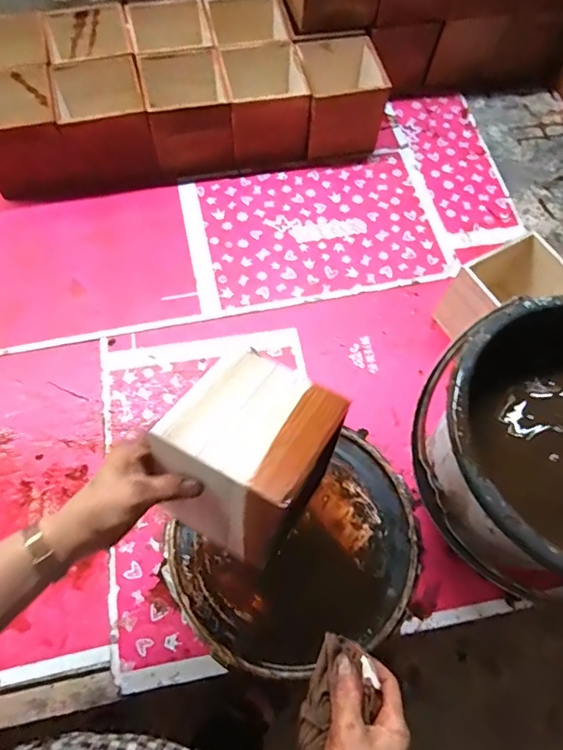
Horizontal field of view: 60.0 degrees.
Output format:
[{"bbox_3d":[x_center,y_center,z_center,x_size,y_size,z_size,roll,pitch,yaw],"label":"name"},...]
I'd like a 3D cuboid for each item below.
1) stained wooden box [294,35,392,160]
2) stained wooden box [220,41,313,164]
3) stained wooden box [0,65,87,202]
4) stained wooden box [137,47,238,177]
[{"bbox_3d":[0.098,-0.465,0.832,0.137,0.123,0.144,-2,67,-4],"label":"stained wooden box"},{"bbox_3d":[-0.028,-0.454,0.824,0.124,0.126,0.134,-9,67,-7],"label":"stained wooden box"},{"bbox_3d":[-0.403,-0.383,0.755,0.133,0.111,0.160,-16,68,-10],"label":"stained wooden box"},{"bbox_3d":[-0.155,-0.435,0.812,0.127,0.124,0.148,-12,68,-8],"label":"stained wooden box"}]

